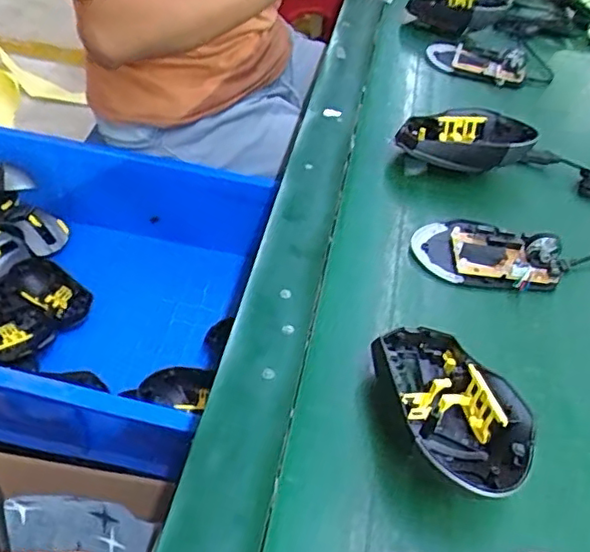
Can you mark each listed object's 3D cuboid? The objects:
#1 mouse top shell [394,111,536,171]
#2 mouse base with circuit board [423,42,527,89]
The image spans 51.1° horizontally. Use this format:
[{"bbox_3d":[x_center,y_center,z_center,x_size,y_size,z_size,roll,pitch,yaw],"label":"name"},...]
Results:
[{"bbox_3d":[0.149,-0.119,0.552,0.112,0.045,0.069,11,47,2],"label":"mouse top shell"},{"bbox_3d":[0.202,-0.242,0.694,0.110,0.027,0.055,22,48,15],"label":"mouse base with circuit board"}]

